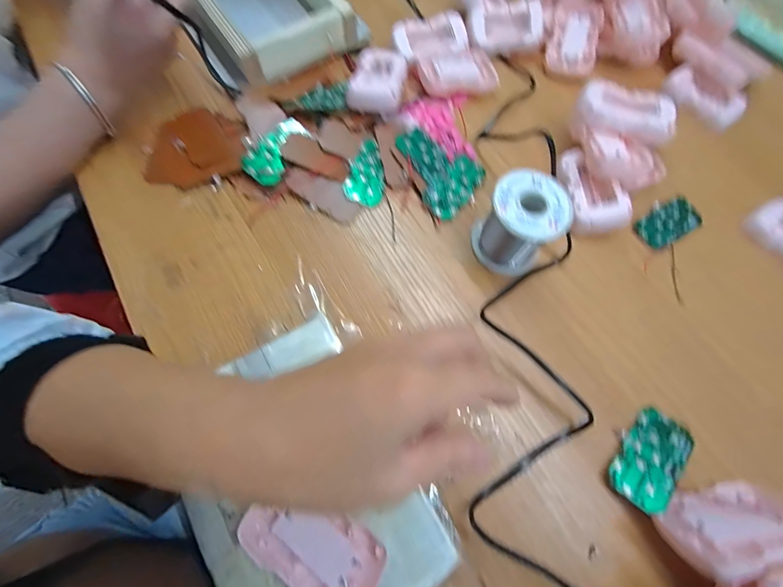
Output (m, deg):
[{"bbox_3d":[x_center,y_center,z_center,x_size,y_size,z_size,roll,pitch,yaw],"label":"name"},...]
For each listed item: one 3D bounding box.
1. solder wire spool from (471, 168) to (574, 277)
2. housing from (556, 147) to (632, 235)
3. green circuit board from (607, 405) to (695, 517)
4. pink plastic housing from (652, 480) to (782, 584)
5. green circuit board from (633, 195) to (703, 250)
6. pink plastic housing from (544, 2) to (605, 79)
[{"bbox_3d":[0.109,-0.058,0.295,0.060,0.059,0.061,-39,76,-16],"label":"solder wire spool"},{"bbox_3d":[0.190,-0.098,0.333,0.049,0.027,0.090,-6,69,-5],"label":"housing"},{"bbox_3d":[0.193,0.121,0.257,0.074,0.005,0.038,-40,57,-21],"label":"green circuit board"},{"bbox_3d":[0.222,0.151,0.224,0.085,0.054,0.012,-13,103,-1],"label":"pink plastic housing"},{"bbox_3d":[0.274,-0.069,0.342,0.072,0.005,0.036,-29,73,-13],"label":"green circuit board"},{"bbox_3d":[0.217,-0.299,0.413,0.057,0.015,0.087,19,88,5],"label":"pink plastic housing"}]

